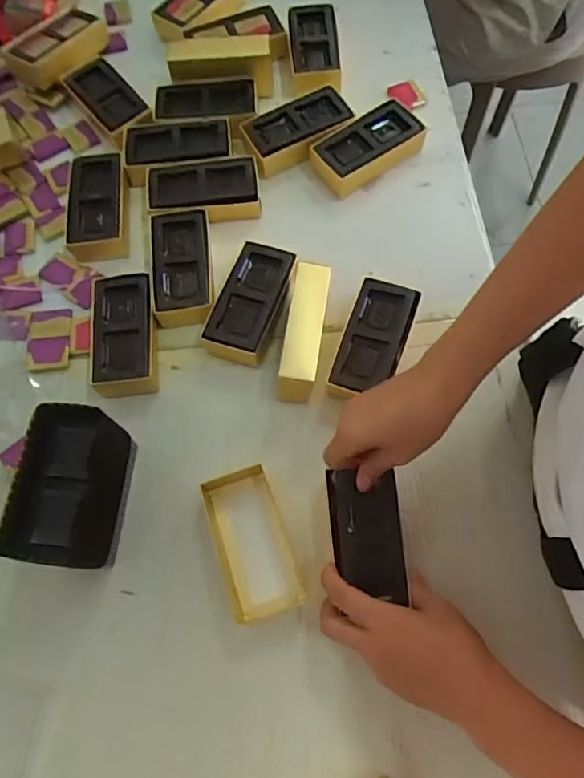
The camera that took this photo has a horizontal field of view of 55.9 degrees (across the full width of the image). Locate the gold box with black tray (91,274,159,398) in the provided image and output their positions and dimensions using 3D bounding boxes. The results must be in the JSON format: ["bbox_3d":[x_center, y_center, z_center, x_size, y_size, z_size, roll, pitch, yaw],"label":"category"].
[{"bbox_3d":[-0.160,-0.053,0.525,0.058,0.029,0.116,-9,69,-1],"label":"gold box with black tray"}]

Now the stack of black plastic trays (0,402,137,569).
[{"bbox_3d":[-0.175,0.083,0.444,0.076,0.084,0.116,9,70,5],"label":"stack of black plastic trays"}]

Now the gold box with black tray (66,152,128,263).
[{"bbox_3d":[-0.200,-0.191,0.570,0.055,0.030,0.113,-5,69,0],"label":"gold box with black tray"}]

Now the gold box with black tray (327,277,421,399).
[{"bbox_3d":[0.074,-0.042,0.507,0.055,0.036,0.113,19,71,9],"label":"gold box with black tray"}]

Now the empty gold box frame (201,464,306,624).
[{"bbox_3d":[-0.033,0.124,0.455,0.058,0.024,0.120,-18,70,-5],"label":"empty gold box frame"}]

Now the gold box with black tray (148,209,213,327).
[{"bbox_3d":[-0.109,-0.122,0.549,0.057,0.029,0.116,-7,69,-1],"label":"gold box with black tray"}]

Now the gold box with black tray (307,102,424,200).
[{"bbox_3d":[0.079,-0.255,0.584,0.118,0.033,0.061,-32,71,-10],"label":"gold box with black tray"}]

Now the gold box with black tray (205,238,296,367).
[{"bbox_3d":[-0.039,-0.082,0.531,0.057,0.034,0.115,16,71,8],"label":"gold box with black tray"}]

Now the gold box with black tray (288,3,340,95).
[{"bbox_3d":[0.026,-0.401,0.647,0.055,0.027,0.123,-5,69,0],"label":"gold box with black tray"}]

